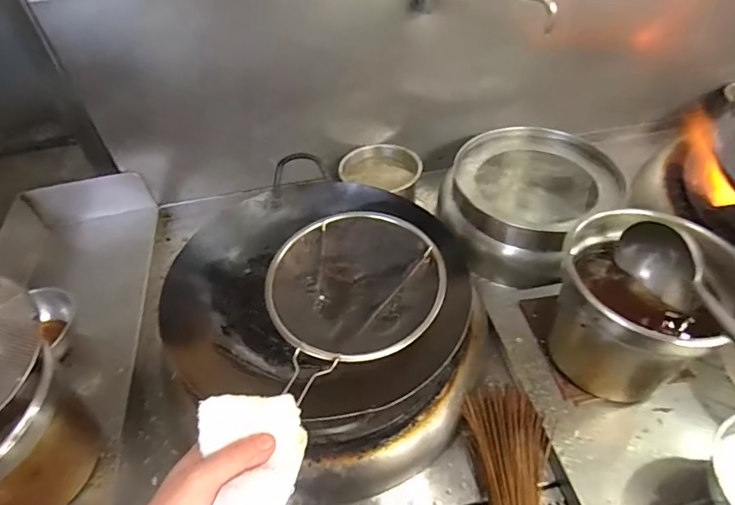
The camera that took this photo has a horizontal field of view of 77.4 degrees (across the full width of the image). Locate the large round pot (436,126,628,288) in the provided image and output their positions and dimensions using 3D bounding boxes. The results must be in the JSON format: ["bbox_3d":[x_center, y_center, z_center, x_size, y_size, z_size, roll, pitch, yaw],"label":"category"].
[{"bbox_3d":[0.327,-0.101,0.967,0.312,0.192,0.293,-2,46,2],"label":"large round pot"}]

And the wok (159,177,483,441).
[{"bbox_3d":[-0.062,0.056,0.714,0.412,0.149,0.388,-2,46,2],"label":"wok"}]

